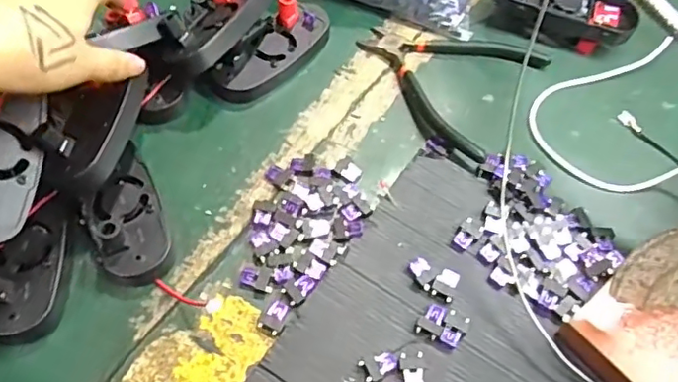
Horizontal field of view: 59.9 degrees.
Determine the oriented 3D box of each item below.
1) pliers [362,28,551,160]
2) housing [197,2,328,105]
[{"bbox_3d":[0.080,-0.096,0.472,0.138,0.017,0.122,32,62,16],"label":"pliers"},{"bbox_3d":[-0.057,-0.112,0.478,0.045,0.027,0.115,36,63,18],"label":"housing"}]

